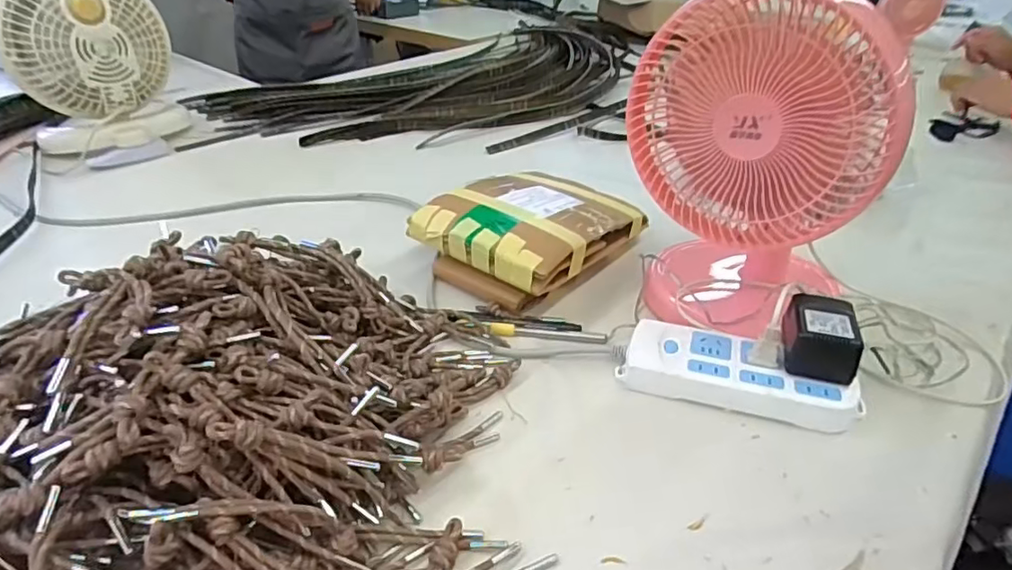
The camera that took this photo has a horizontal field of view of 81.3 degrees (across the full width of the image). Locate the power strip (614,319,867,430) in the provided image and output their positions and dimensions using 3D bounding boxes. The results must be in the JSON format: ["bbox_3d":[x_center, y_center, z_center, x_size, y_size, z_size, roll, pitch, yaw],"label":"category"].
[{"bbox_3d":[0.200,0.075,0.510,0.188,0.032,0.069,11,36,15],"label":"power strip"}]

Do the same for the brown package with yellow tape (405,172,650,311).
[{"bbox_3d":[0.028,-0.067,0.690,0.188,0.080,0.223,25,42,30],"label":"brown package with yellow tape"}]

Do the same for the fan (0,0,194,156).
[{"bbox_3d":[-0.637,-0.348,0.910,0.217,0.261,0.167,-22,41,-29],"label":"fan"}]

